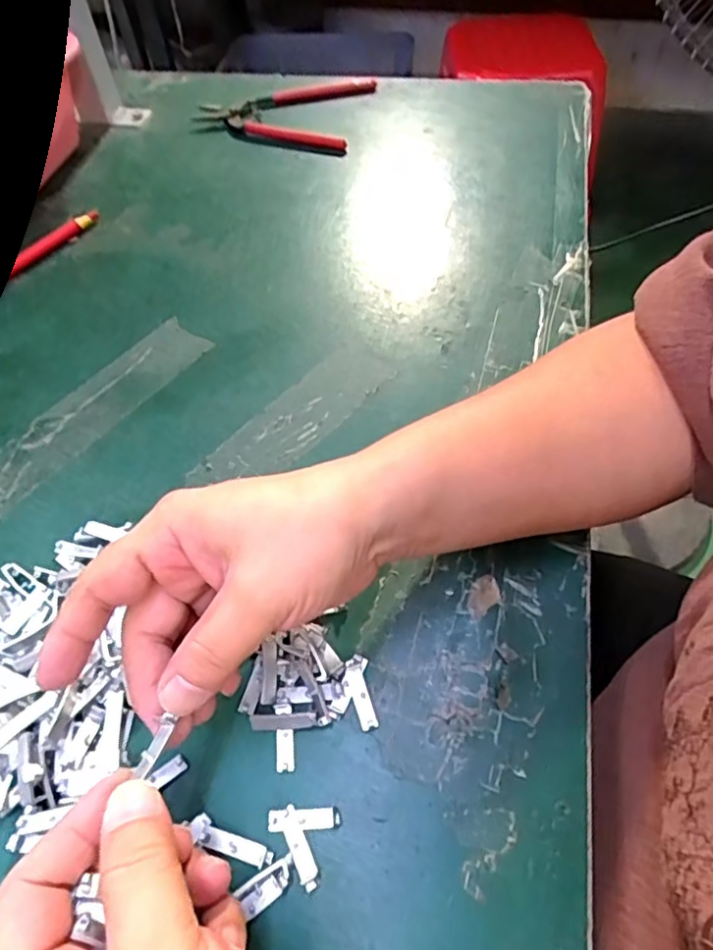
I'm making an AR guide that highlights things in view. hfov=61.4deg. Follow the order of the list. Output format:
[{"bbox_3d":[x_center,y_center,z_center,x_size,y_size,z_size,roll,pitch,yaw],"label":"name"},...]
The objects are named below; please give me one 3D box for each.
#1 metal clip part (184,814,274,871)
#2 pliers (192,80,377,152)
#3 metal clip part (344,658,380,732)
[{"bbox_3d":[-0.049,0.142,0.233,0.034,0.006,0.008,19,60,16],"label":"metal clip part"},{"bbox_3d":[-0.070,-0.328,0.544,0.152,0.013,0.099,8,58,10],"label":"pliers"},{"bbox_3d":[0.001,0.096,0.262,0.008,0.006,0.029,-16,57,-6],"label":"metal clip part"}]

